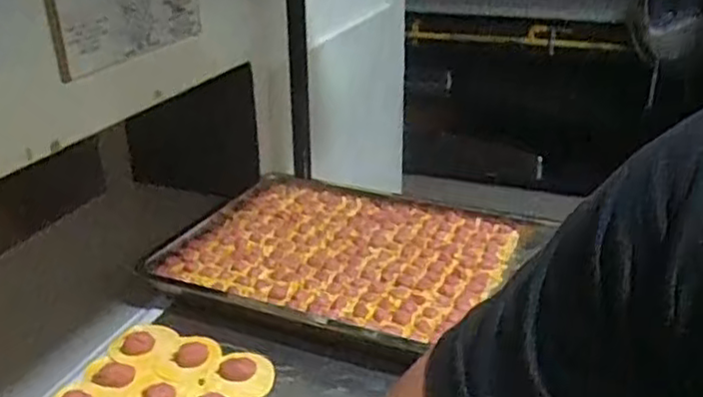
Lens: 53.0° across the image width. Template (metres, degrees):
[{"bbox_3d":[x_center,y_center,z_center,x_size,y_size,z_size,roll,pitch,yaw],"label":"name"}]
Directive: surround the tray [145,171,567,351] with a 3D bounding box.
[{"bbox_3d":[-0.014,0.082,1.060,0.499,0.045,0.395,10,27,21],"label":"tray"}]

